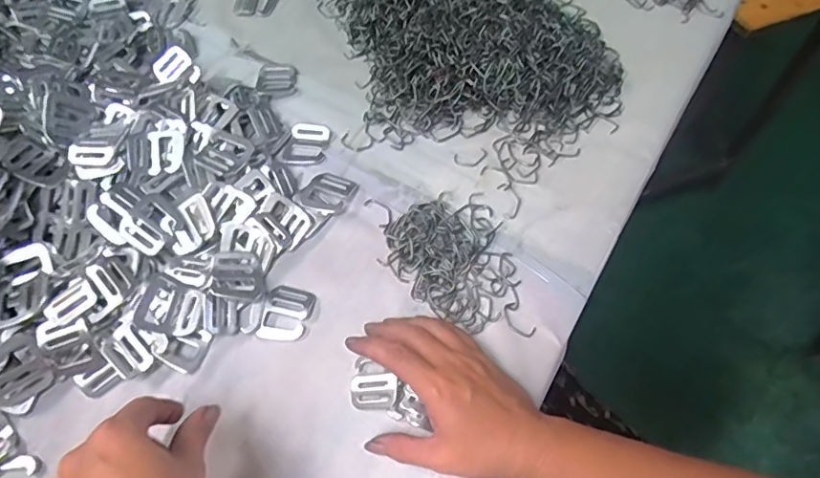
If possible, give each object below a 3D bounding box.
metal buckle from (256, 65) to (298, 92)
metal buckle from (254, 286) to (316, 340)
[{"bbox_3d":[-0.137,-0.167,0.552,0.040,0.004,0.035,-5,62,-1],"label":"metal buckle"},{"bbox_3d":[-0.100,0.060,0.431,0.037,0.004,0.046,10,63,7],"label":"metal buckle"}]

